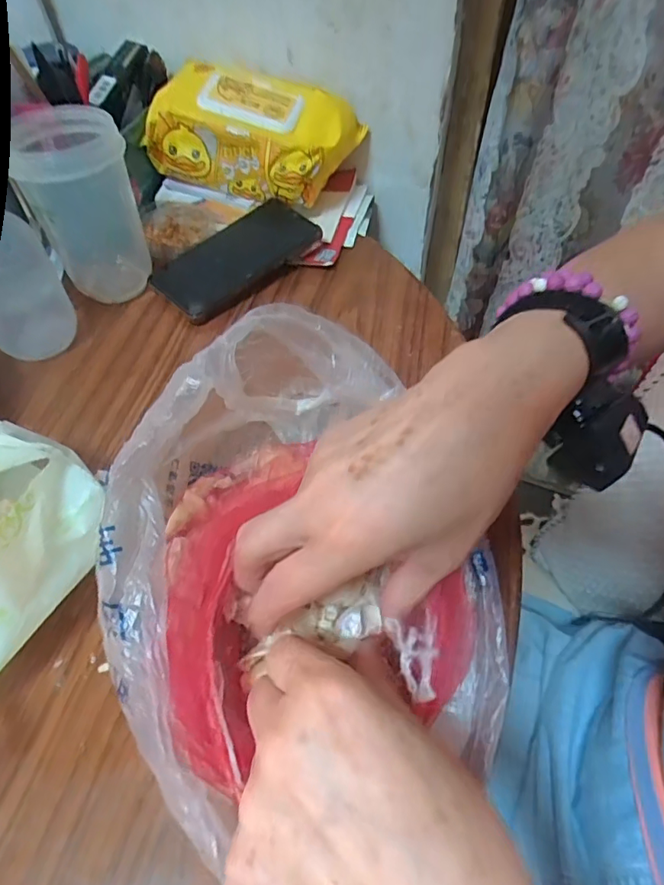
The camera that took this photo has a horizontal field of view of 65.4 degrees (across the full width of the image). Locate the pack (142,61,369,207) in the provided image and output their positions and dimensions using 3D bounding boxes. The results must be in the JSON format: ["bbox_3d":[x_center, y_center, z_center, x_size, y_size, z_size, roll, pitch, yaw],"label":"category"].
[{"bbox_3d":[-0.079,-0.316,0.528,0.195,0.082,0.106,11,54,9],"label":"pack"}]

